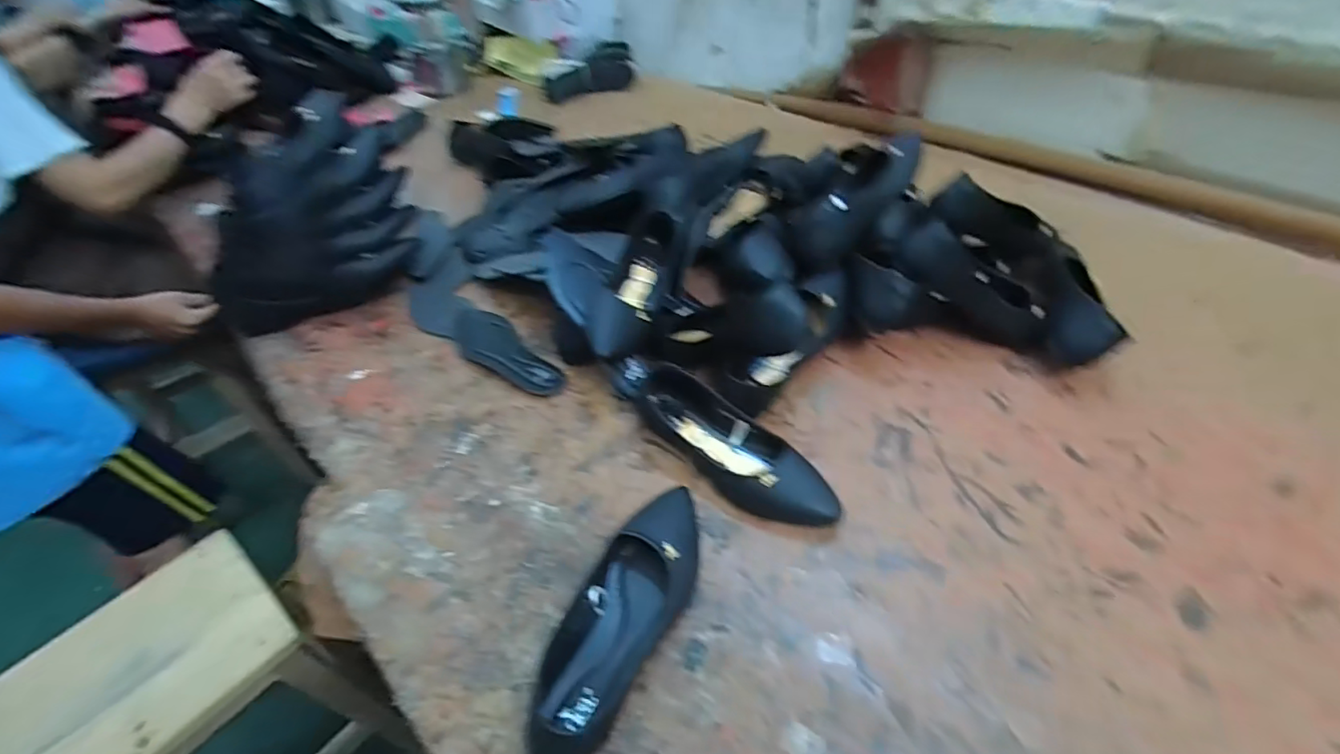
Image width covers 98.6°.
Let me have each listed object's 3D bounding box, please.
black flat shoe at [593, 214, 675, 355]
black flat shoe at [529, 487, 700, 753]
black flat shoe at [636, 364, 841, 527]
[{"bbox_3d":[-0.043,-0.115,0.735,0.082,0.064,0.254,6,46,10],"label":"black flat shoe"},{"bbox_3d":[-0.037,0.196,0.481,0.078,0.042,0.231,18,50,19],"label":"black flat shoe"},{"bbox_3d":[0.060,0.066,0.591,0.077,0.062,0.245,-33,53,-25],"label":"black flat shoe"}]

